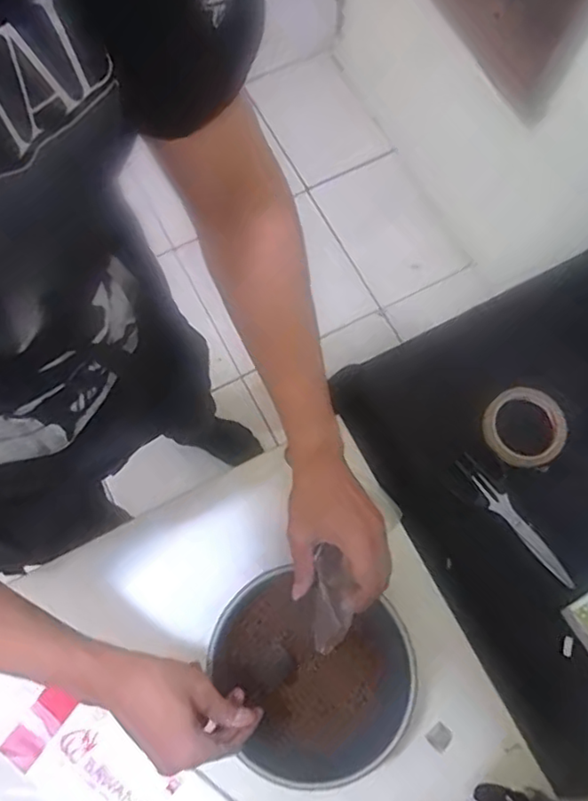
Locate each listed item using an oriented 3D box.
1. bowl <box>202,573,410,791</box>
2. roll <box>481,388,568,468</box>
[{"bbox_3d":[0.020,0.278,0.644,0.188,0.093,0.201,0,73,0],"label":"bowl"},{"bbox_3d":[0.279,0.032,0.745,0.096,0.019,0.099,0,73,0],"label":"roll"}]

